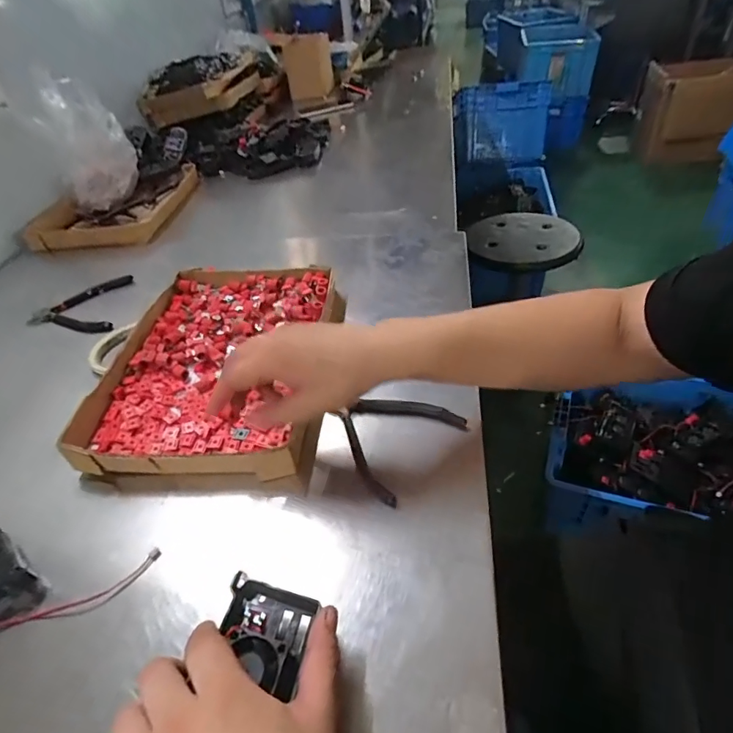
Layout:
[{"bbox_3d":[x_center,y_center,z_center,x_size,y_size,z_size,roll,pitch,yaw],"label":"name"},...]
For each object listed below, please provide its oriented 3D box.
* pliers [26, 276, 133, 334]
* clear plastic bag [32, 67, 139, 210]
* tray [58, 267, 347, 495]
[{"bbox_3d":[-0.425,-0.084,0.680,0.131,0.017,0.131,-9,42,-3],"label":"pliers"},{"bbox_3d":[-0.530,-0.431,0.887,0.139,0.204,0.091,-27,46,-21],"label":"clear plastic bag"},{"bbox_3d":[-0.163,-0.015,0.539,0.264,0.040,0.326,1,43,9],"label":"tray"}]

